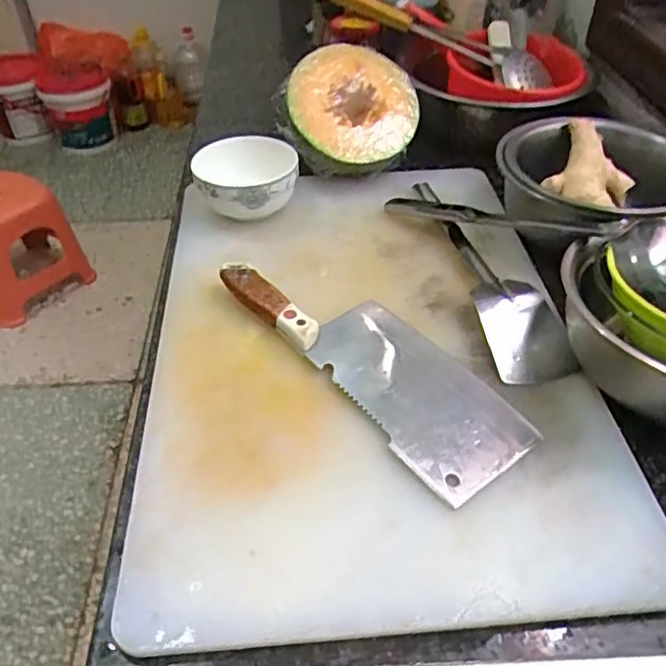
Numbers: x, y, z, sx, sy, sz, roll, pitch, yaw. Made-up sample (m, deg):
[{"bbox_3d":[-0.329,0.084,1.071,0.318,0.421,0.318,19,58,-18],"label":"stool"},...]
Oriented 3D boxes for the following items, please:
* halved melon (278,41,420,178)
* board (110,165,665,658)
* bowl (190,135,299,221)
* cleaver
[{"bbox_3d":[0.020,-0.263,0.752,0.153,0.057,0.155,-43,88,-18],"label":"halved melon"},{"bbox_3d":[0.021,-0.005,0.556,0.357,0.016,0.519,-6,43,-4],"label":"board"},{"bbox_3d":[-0.095,-0.166,0.688,0.112,0.058,0.104,-2,43,-1],"label":"bowl"},{"bbox_3d":[0.033,0.011,0.522,0.101,0.026,0.287,-29,50,-26],"label":"cleaver"}]

